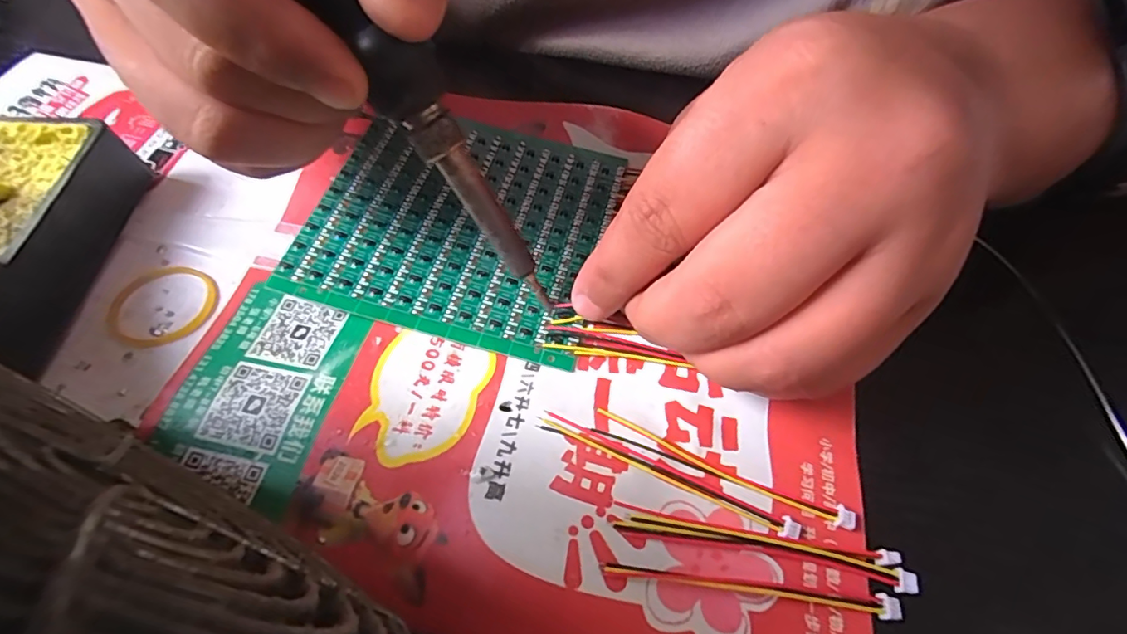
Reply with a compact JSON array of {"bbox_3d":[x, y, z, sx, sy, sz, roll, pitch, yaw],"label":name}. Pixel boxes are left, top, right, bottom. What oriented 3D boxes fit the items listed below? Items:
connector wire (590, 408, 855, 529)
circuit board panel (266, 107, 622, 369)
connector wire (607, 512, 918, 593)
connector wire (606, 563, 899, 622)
[{"bbox_3d":[0.042,0.042,0.143,0.071,0.004,0.007,20,60,12],"label":"connector wire"},{"bbox_3d":[-0.036,-0.035,0.187,0.097,0.004,0.092,15,60,3],"label":"circuit board panel"},{"bbox_3d":[0.051,0.059,0.134,0.073,0.008,0.007,9,59,6],"label":"connector wire"},{"bbox_3d":[0.045,0.065,0.128,0.072,0.009,0.005,7,58,5],"label":"connector wire"}]

